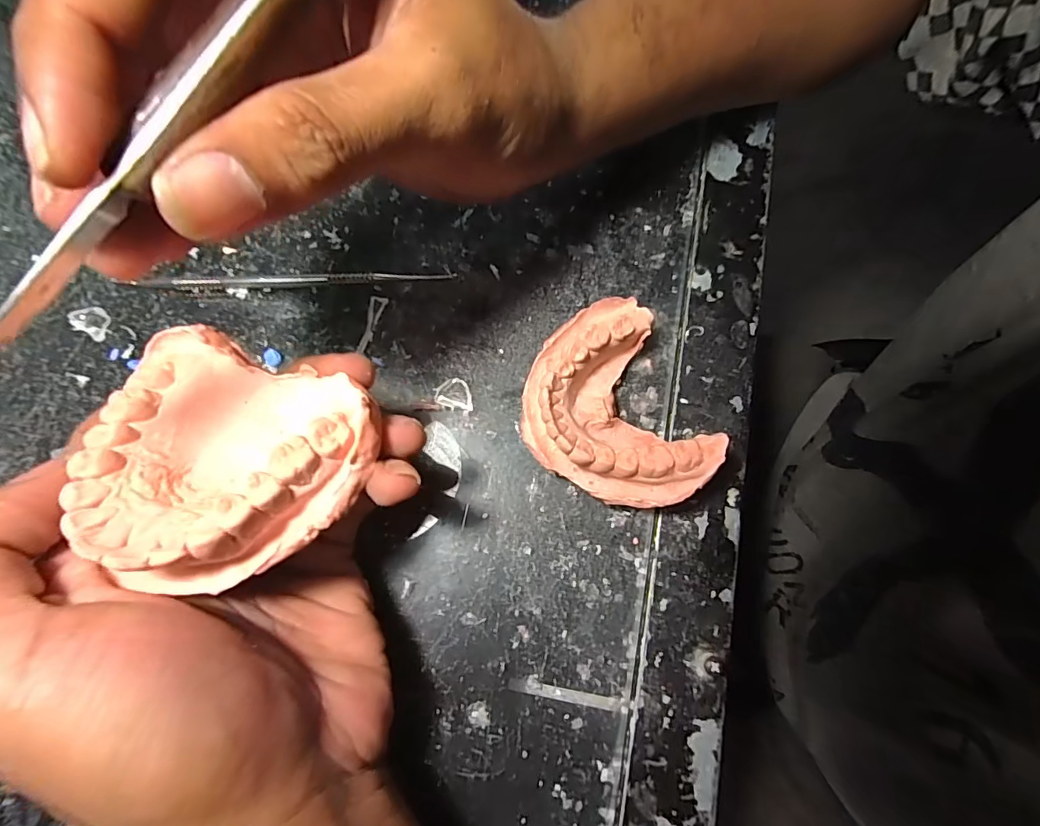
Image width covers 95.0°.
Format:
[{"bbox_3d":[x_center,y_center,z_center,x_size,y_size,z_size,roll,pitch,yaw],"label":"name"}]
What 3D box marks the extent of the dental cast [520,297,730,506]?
[{"bbox_3d":[0.031,-0.001,0.180,0.060,0.029,0.076,-22,77,-7],"label":"dental cast"}]

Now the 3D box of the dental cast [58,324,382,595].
[{"bbox_3d":[-0.078,0.010,0.124,0.072,0.033,0.058,25,76,5],"label":"dental cast"}]

